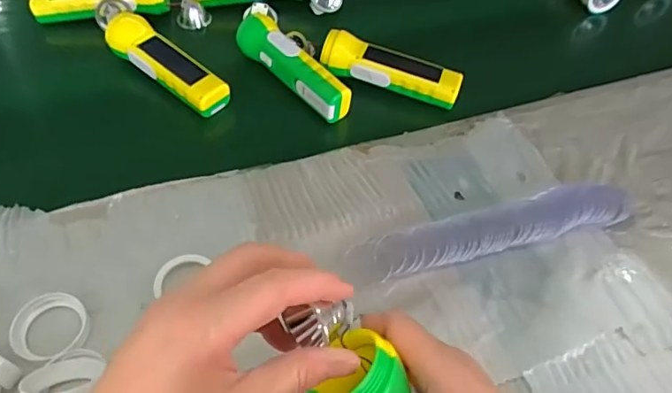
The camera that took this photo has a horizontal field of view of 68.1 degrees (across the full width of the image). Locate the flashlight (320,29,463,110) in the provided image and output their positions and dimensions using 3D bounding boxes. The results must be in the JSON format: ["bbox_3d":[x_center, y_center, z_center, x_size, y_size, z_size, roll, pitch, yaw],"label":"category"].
[{"bbox_3d":[0.064,-0.149,0.575,0.159,0.047,0.046,12,53,6],"label":"flashlight"}]

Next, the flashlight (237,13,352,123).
[{"bbox_3d":[-0.048,-0.149,0.570,0.159,0.046,0.045,39,60,23],"label":"flashlight"}]

